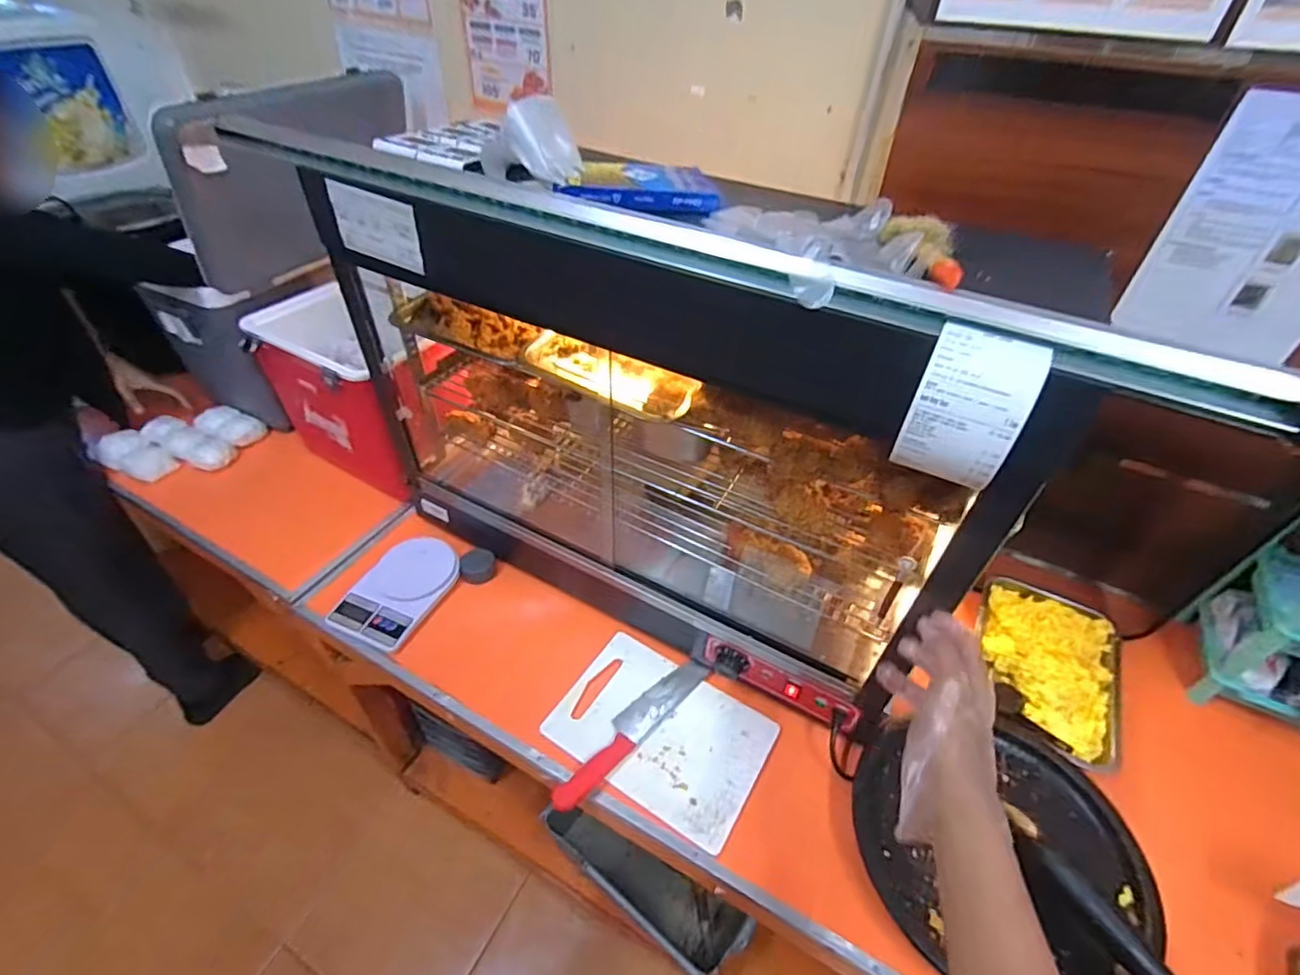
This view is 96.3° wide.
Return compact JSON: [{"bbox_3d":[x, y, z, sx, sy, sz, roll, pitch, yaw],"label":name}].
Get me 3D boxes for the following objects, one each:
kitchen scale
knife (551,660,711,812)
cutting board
[{"bbox_3d":[-0.436,0.173,1.012,0.154,0.035,0.206,17,45,15],"label":"kitchen scale"},{"bbox_3d":[-0.025,0.356,0.870,0.055,0.017,0.298,35,52,30],"label":"knife"},{"bbox_3d":[0.017,0.362,0.872,0.300,0.008,0.208,25,47,22],"label":"cutting board"}]

